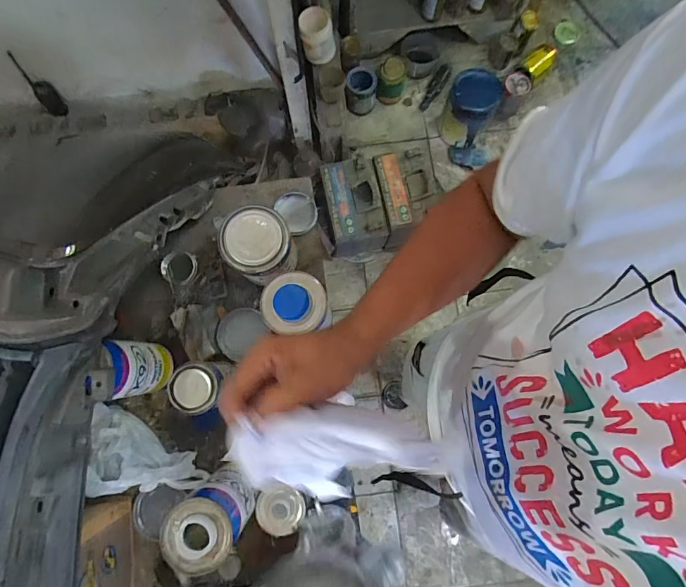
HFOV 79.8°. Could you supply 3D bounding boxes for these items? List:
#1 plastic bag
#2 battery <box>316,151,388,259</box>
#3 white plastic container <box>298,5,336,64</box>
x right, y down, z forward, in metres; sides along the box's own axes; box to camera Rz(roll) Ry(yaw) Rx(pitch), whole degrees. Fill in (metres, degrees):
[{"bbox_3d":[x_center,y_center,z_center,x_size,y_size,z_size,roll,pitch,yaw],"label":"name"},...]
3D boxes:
[{"bbox_3d":[-0.331,0.266,0.641,0.195,0.065,0.107,27,81,5],"label":"plastic bag"},{"bbox_3d":[0.024,-0.270,1.346,0.190,0.189,0.257,-11,80,-2],"label":"battery"},{"bbox_3d":[-0.078,-0.795,1.264,0.104,0.120,0.112,0,80,0],"label":"white plastic container"}]

